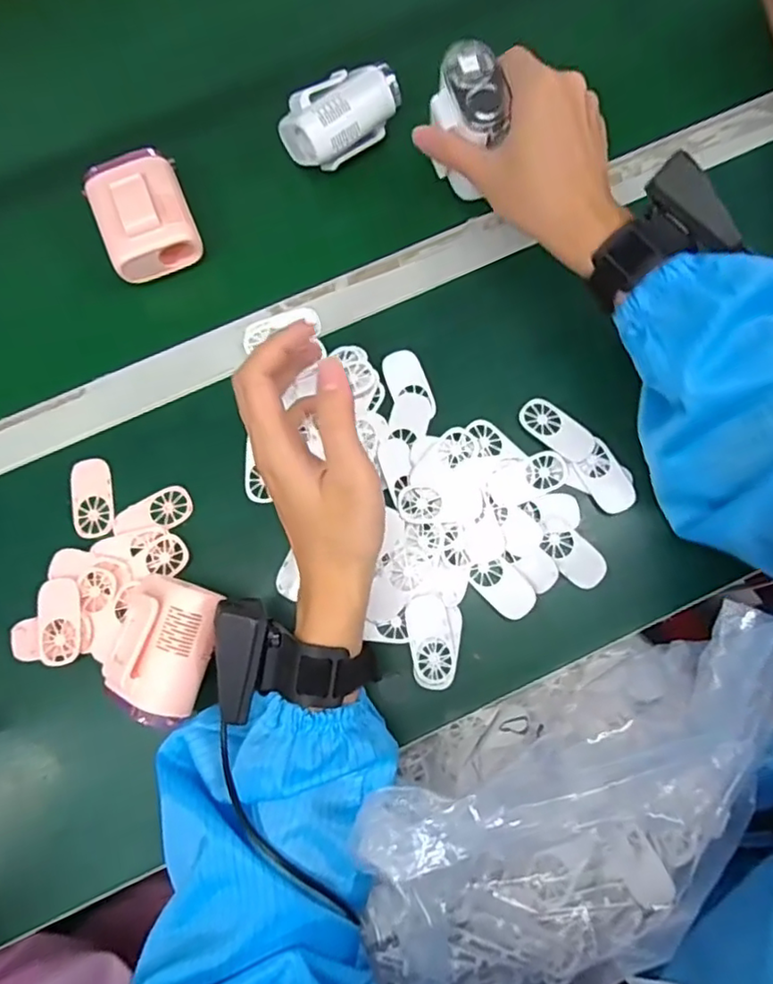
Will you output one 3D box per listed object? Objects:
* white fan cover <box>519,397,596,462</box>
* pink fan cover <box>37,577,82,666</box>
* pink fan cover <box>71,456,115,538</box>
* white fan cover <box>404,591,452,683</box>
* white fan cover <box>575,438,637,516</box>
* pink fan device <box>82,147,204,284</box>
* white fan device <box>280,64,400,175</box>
[{"bbox_3d":[0.125,-0.047,0.444,0.058,0.004,0.029,38,80,10],"label":"white fan cover"},{"bbox_3d":[-0.225,0.089,0.415,0.029,0.006,0.057,-7,76,0],"label":"pink fan cover"},{"bbox_3d":[-0.215,0.004,0.441,0.028,0.004,0.058,-8,76,0],"label":"pink fan cover"},{"bbox_3d":[0.029,0.099,0.414,0.029,0.006,0.057,-11,76,-1],"label":"white fan cover"},{"bbox_3d":[0.158,-0.010,0.437,0.030,0.005,0.051,-27,77,-5],"label":"white fan cover"},{"bbox_3d":[-0.187,-0.217,0.462,0.068,0.037,0.097,-20,77,-3],"label":"pink fan device"},{"bbox_3d":[-0.035,-0.295,0.476,0.087,0.045,0.052,-33,78,-6],"label":"white fan device"}]

